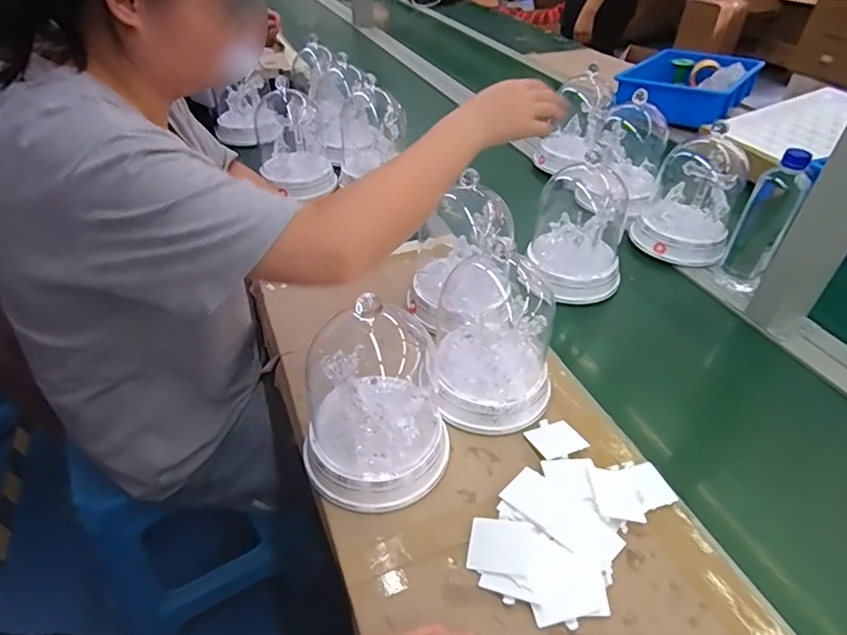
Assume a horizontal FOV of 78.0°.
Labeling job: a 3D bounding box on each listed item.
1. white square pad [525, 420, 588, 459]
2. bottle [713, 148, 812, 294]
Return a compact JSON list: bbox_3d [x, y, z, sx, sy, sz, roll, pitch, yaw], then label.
[{"bbox_3d":[0.149,0.136,0.581,0.056,0.004,0.046,-11,33,-21],"label":"white square pad"},{"bbox_3d":[0.489,-0.132,0.755,0.058,0.208,0.061,26,47,27],"label":"bottle"}]

